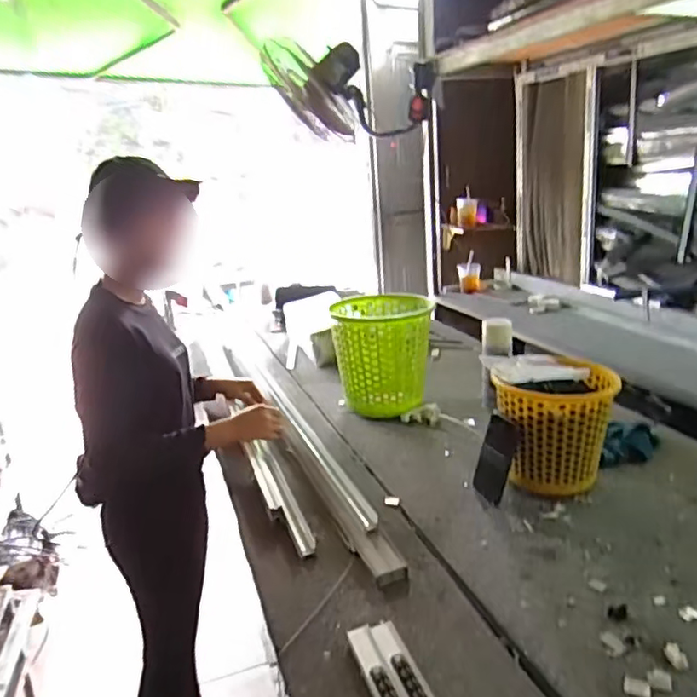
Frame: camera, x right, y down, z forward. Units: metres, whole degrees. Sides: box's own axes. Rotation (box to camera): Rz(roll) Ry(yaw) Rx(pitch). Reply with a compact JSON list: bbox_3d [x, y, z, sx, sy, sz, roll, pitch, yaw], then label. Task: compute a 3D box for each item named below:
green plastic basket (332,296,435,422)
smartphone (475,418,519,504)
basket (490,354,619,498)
[{"bbox_3d":[0.087,0.015,1.450,0.226,0.251,0.227,-4,16,0],"label":"green plastic basket"},{"bbox_3d":[0.252,0.188,1.023,0.012,0.138,0.072,9,10,-30],"label":"smartphone"},{"bbox_3d":[0.363,0.141,1.037,0.188,0.197,0.190,5,18,29],"label":"basket"}]

